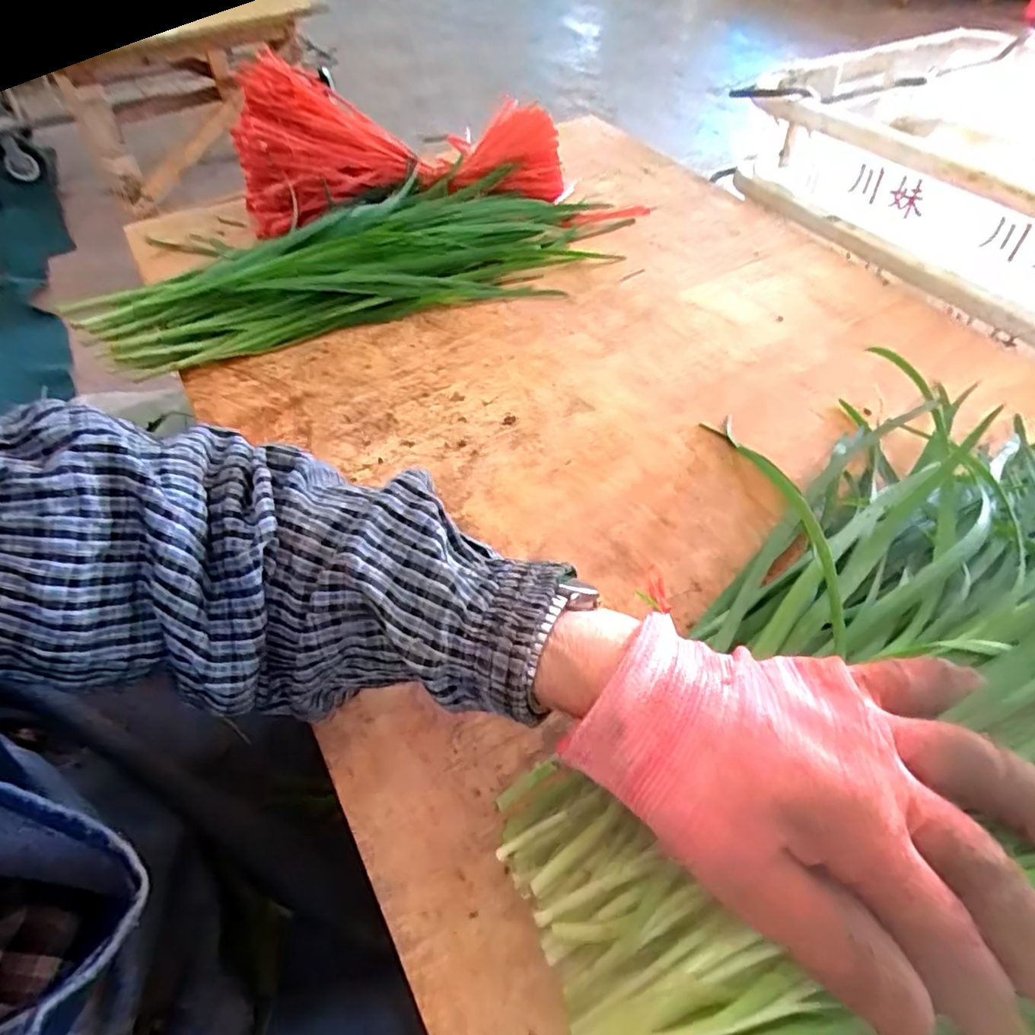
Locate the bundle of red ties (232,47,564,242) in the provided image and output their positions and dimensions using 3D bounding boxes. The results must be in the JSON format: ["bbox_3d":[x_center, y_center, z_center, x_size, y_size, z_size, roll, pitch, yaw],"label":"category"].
[{"bbox_3d":[-0.114,-0.358,0.574,0.300,0.105,0.124,-17,53,-15],"label":"bundle of red ties"}]

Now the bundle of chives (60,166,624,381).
[{"bbox_3d":[-0.129,-0.231,0.528,0.447,0.048,0.169,-18,55,-14],"label":"bundle of chives"}]

